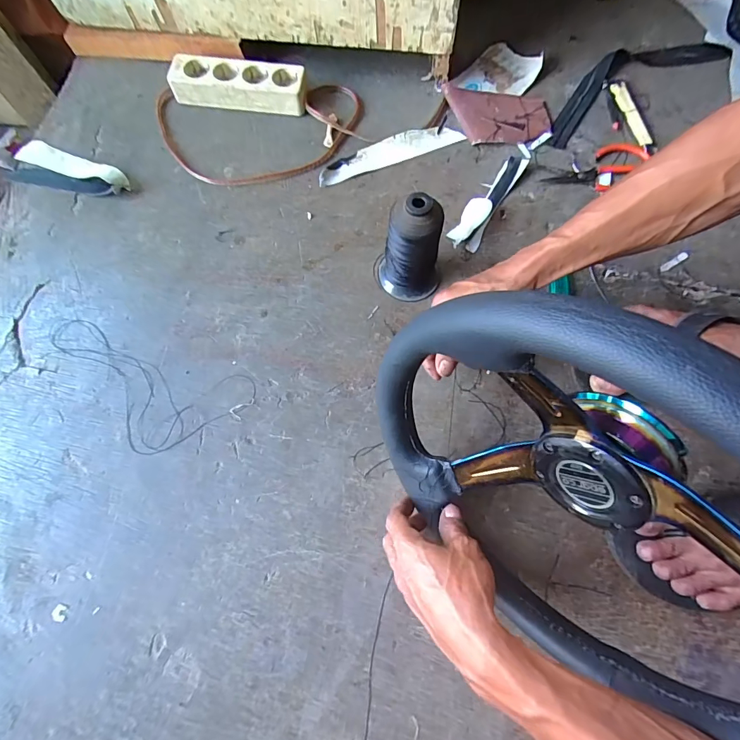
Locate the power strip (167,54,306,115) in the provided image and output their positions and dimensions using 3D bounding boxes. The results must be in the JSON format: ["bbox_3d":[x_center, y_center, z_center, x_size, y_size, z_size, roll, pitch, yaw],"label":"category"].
[{"bbox_3d":[-0.196,-0.428,0.606,0.196,0.044,0.054,8,72,3],"label":"power strip"}]

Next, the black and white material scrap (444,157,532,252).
[{"bbox_3d":[0.167,-0.240,0.563,0.042,0.015,0.173,32,75,10],"label":"black and white material scrap"}]

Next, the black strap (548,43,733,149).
[{"bbox_3d":[0.408,-0.463,0.641,0.361,0.012,0.099,-30,75,-9],"label":"black strap"}]

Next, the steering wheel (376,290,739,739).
[{"bbox_3d":[0.145,0.096,0.296,0.085,0.344,0.326,-35,75,-26],"label":"steering wheel"}]

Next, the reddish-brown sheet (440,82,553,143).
[{"bbox_3d":[0.194,-0.385,0.610,0.158,0.016,0.105,3,72,1],"label":"reddish-brown sheet"}]

